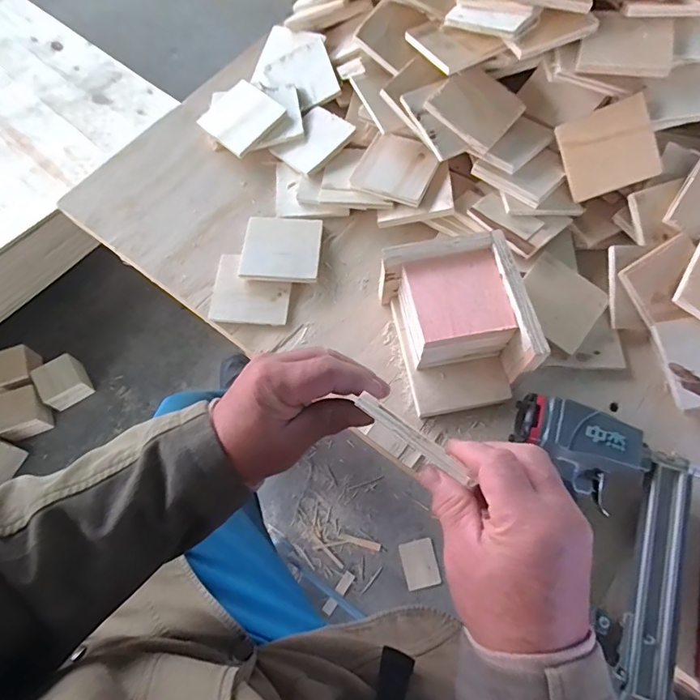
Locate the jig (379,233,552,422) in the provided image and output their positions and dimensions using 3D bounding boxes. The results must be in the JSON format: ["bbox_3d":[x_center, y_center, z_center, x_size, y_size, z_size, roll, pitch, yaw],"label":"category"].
[{"bbox_3d":[0.111,-0.026,0.487,0.122,0.098,0.156,-10,67,-5],"label":"jig"}]

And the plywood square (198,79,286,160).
[{"bbox_3d":[-0.155,-0.328,0.646,0.091,0.010,0.105,-47,71,0],"label":"plywood square"}]

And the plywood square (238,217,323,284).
[{"bbox_3d":[-0.085,-0.130,0.578,0.093,0.009,0.103,4,58,0],"label":"plywood square"}]

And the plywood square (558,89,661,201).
[{"bbox_3d":[0.303,-0.238,0.543,0.094,0.006,0.096,-16,84,21],"label":"plywood square"}]

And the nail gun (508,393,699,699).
[{"bbox_3d":[0.225,0.170,0.417,0.195,0.057,0.206,23,68,10],"label":"nail gun"}]

